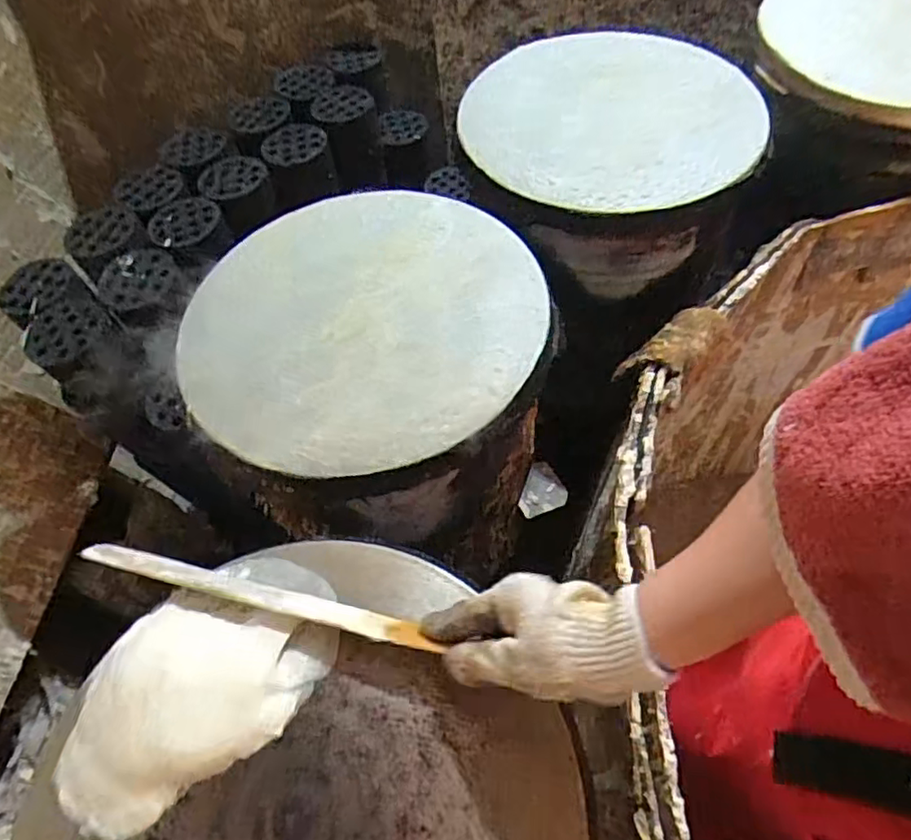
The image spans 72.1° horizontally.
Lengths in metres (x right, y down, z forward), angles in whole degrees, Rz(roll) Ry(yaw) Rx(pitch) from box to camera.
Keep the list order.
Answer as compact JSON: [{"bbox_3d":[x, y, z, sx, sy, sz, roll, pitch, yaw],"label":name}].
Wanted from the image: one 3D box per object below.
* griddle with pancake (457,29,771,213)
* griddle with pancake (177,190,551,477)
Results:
[{"bbox_3d":[0.205,-0.407,0.816,0.365,0.028,0.382,7,59,9],"label":"griddle with pancake"},{"bbox_3d":[-0.093,-0.113,0.652,0.359,0.025,0.364,-1,58,4],"label":"griddle with pancake"}]

